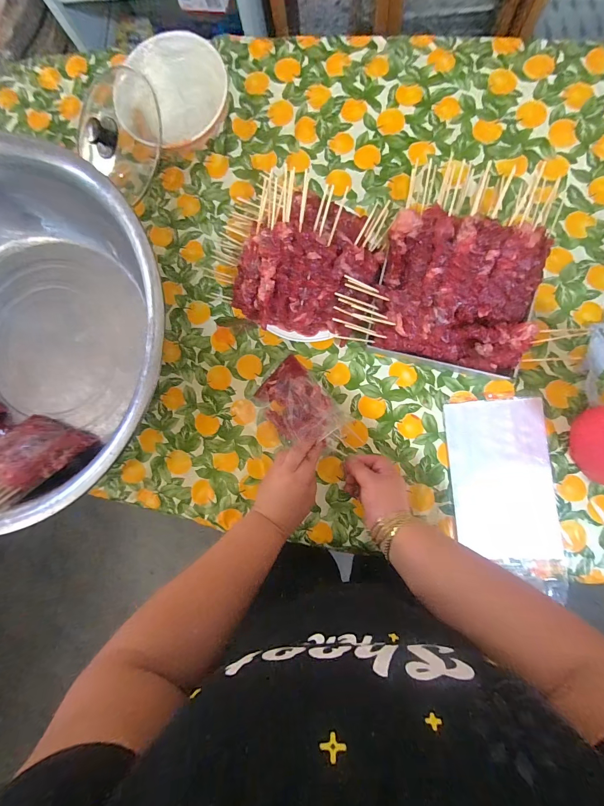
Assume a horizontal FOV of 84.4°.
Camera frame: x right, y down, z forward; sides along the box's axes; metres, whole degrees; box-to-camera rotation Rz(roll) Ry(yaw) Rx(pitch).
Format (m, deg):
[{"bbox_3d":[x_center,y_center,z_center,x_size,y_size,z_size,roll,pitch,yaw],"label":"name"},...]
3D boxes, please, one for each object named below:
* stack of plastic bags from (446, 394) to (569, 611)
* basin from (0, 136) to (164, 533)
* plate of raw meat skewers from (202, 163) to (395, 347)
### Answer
[{"bbox_3d":[0.332,0.149,0.547,0.155,0.010,0.304,-6,87,7],"label":"stack of plastic bags"},{"bbox_3d":[-0.484,-0.102,0.569,0.562,0.192,0.545,0,87,7],"label":"basin"},{"bbox_3d":[-0.008,-0.225,0.541,0.295,0.135,0.242,-1,87,7],"label":"plate of raw meat skewers"}]

